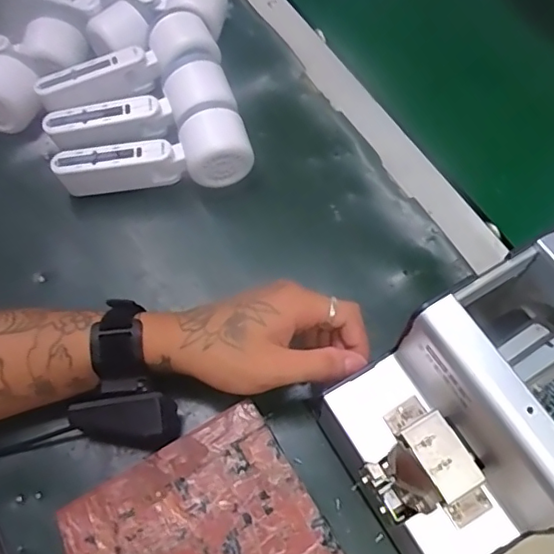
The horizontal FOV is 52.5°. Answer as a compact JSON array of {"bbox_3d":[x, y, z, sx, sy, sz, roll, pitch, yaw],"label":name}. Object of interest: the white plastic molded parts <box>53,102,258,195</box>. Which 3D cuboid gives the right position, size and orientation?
[{"bbox_3d":[-0.104,-0.101,0.487,0.163,0.062,0.042,-9,64,-2],"label":"white plastic molded parts"}]

